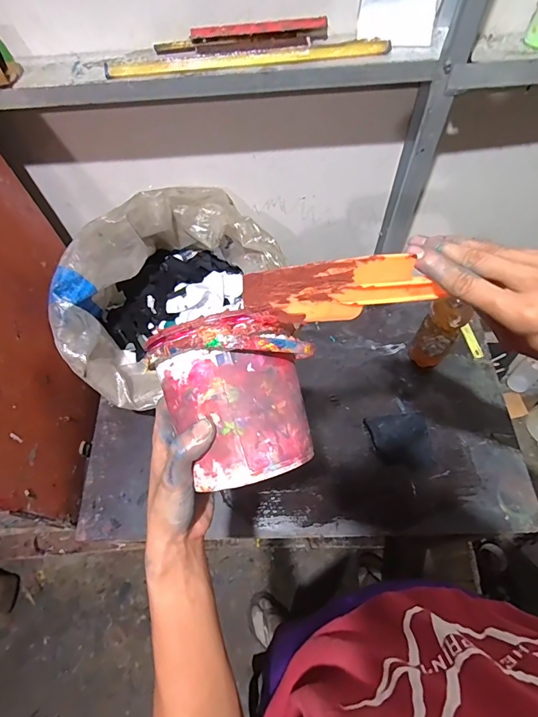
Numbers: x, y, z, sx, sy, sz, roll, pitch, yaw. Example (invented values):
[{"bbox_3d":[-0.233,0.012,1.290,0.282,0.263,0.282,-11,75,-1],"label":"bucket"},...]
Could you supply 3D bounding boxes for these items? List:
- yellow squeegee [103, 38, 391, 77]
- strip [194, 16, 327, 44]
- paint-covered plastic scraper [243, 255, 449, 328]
[{"bbox_3d":[-0.030,-0.412,0.547,0.385,0.016,0.023,-4,61,0],"label":"yellow squeegee"},{"bbox_3d":[-0.013,-0.460,0.565,0.191,0.022,0.018,-4,61,0],"label":"strip"},{"bbox_3d":[0.053,-0.047,0.283,0.137,0.052,0.013,-5,61,0],"label":"paint-covered plastic scraper"}]

